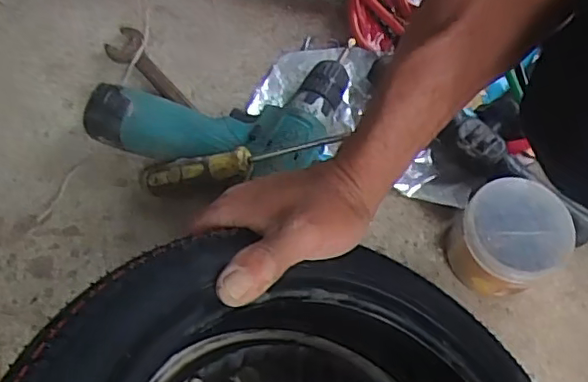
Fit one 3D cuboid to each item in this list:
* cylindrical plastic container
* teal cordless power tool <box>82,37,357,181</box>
[{"bbox_3d":[0.175,0.039,0.491,0.082,0.070,0.079,0,67,1],"label":"cylindrical plastic container"},{"bbox_3d":[-0.056,-0.057,0.536,0.252,0.057,0.128,-11,67,-4],"label":"teal cordless power tool"}]

